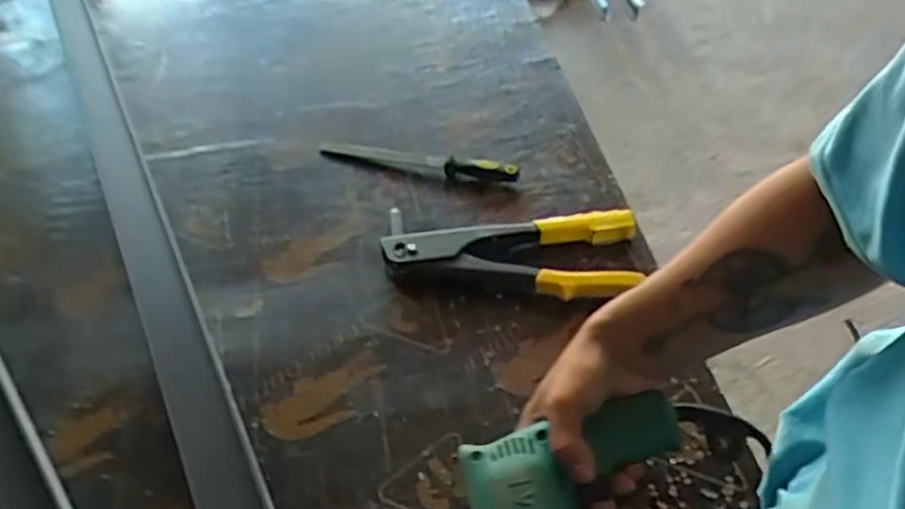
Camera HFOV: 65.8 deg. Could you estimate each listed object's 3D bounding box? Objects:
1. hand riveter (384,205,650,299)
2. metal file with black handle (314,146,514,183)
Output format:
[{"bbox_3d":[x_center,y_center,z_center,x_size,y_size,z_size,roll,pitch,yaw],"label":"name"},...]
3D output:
[{"bbox_3d":[0.055,-0.006,0.666,0.236,0.036,0.098,1,49,4],"label":"hand riveter"},{"bbox_3d":[-0.037,-0.103,0.761,0.218,0.018,0.027,12,51,13],"label":"metal file with black handle"}]

